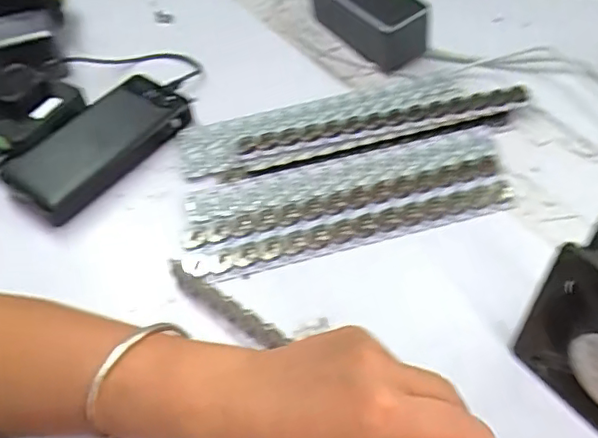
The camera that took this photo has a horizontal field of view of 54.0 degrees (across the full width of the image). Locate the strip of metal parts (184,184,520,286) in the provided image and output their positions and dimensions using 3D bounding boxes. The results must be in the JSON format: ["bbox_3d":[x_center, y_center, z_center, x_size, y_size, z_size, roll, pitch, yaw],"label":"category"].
[{"bbox_3d":[0.042,0.009,0.433,0.247,0.008,0.026,-14,51,-8],"label":"strip of metal parts"}]

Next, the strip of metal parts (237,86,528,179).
[{"bbox_3d":[0.074,-0.075,0.488,0.245,0.009,0.035,-12,74,-8],"label":"strip of metal parts"}]

